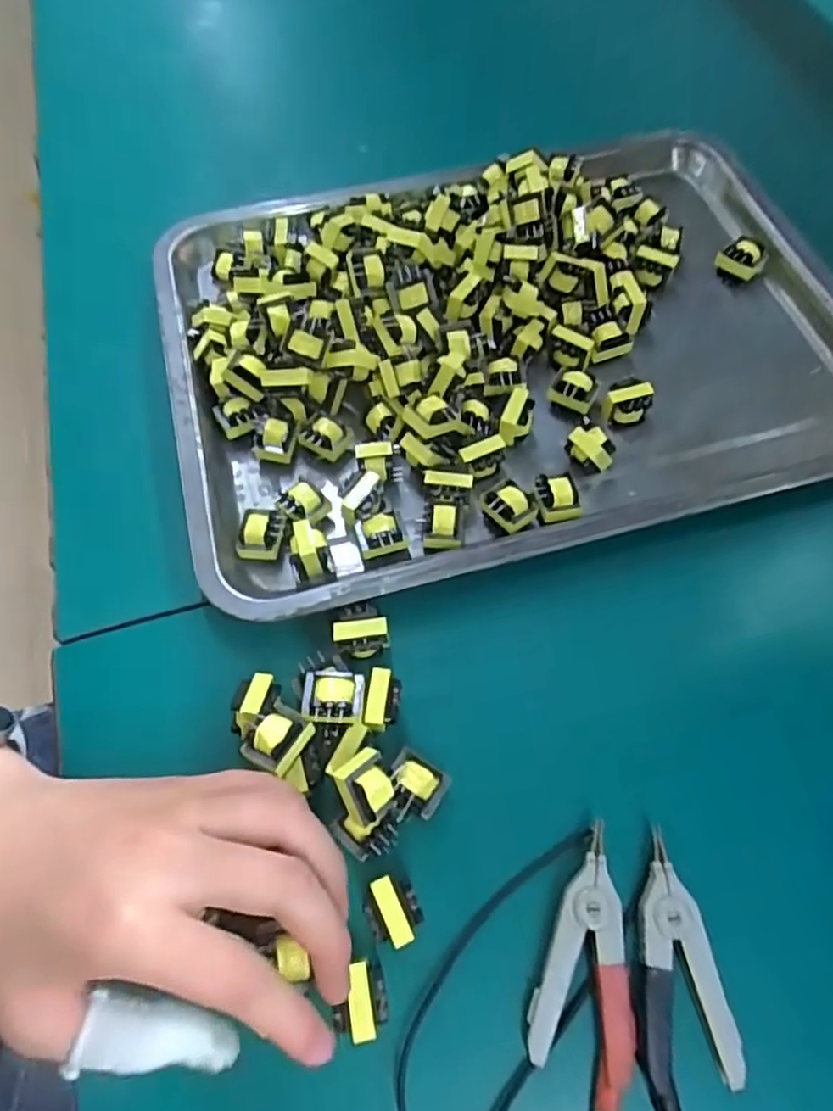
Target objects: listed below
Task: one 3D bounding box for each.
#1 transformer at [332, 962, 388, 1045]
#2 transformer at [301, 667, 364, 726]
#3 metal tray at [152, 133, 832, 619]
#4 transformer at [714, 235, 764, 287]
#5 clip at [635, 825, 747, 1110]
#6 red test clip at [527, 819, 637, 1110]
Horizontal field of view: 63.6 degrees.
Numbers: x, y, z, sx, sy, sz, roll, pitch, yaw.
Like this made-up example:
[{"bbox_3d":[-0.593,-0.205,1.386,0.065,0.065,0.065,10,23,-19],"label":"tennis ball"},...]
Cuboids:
[{"bbox_3d":[-0.021,0.166,0.249,0.019,0.015,0.024,-8,65,-7],"label":"transformer"},{"bbox_3d":[-0.035,0.060,0.286,0.025,0.021,0.022,-1,64,0],"label":"transformer"},{"bbox_3d":[0.057,-0.136,0.382,0.396,0.034,0.282,-14,65,-6],"label":"metal tray"},{"bbox_3d":[0.202,-0.184,0.424,0.024,0.024,0.021,32,69,15],"label":"transformer"},{"bbox_3d":[0.097,0.160,0.260,0.035,0.012,0.087,-8,64,-3],"label":"clip"},{"bbox_3d":[0.062,0.159,0.264,0.038,0.017,0.093,-1,64,0],"label":"red test clip"}]

